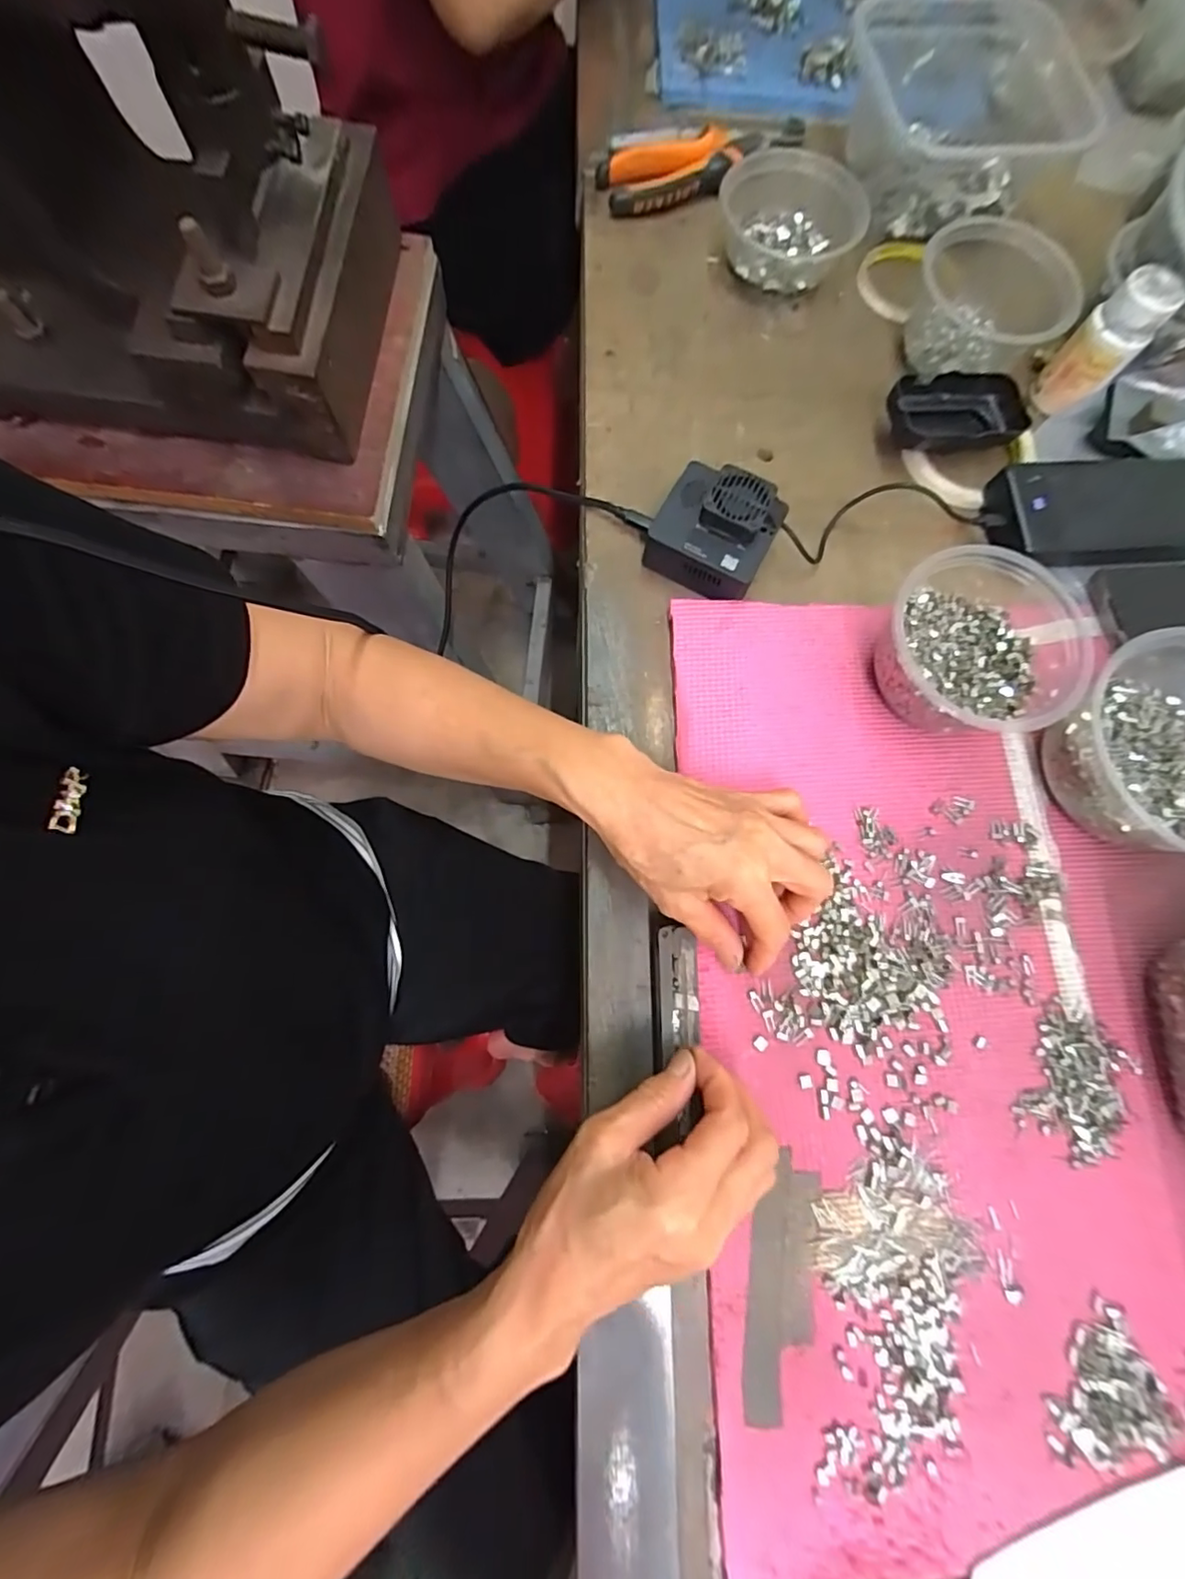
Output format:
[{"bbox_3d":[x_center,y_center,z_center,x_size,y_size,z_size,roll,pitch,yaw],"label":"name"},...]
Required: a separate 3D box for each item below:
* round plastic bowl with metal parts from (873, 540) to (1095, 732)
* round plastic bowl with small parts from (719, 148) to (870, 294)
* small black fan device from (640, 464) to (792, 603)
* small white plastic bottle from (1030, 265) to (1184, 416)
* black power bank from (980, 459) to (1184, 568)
[{"bbox_3d":[0.242,-0.089,0.355,0.120,0.063,0.123,1,77,-3],"label":"round plastic bowl with metal parts"},{"bbox_3d":[0.158,-0.456,0.458,0.117,0.045,0.097,15,77,0],"label":"round plastic bowl with small parts"},{"bbox_3d":[0.083,-0.178,0.386,0.078,0.041,0.073,28,77,3],"label":"small black fan device"},{"bbox_3d":[0.375,-0.326,0.412,0.051,0.074,0.042,-24,80,-8],"label":"small white plastic bottle"},{"bbox_3d":[0.371,-0.202,0.408,0.169,0.022,0.075,-3,77,-4],"label":"black power bank"}]

